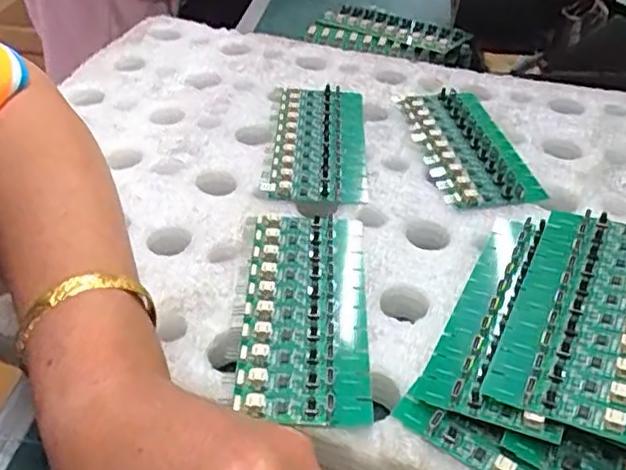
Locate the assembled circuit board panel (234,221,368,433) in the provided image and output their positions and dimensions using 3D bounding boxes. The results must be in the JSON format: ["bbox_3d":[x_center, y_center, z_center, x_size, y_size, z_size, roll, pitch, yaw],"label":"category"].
[{"bbox_3d":[-0.004,0.036,0.330,0.061,0.007,0.136,1,41,1],"label":"assembled circuit board panel"}]

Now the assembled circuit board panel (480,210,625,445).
[{"bbox_3d":[0.136,0.034,0.298,0.074,0.007,0.135,15,44,25],"label":"assembled circuit board panel"}]

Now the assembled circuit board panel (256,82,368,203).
[{"bbox_3d":[0.005,-0.066,0.447,0.063,0.008,0.132,2,41,1],"label":"assembled circuit board panel"}]

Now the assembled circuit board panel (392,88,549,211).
[{"bbox_3d":[0.107,-0.064,0.445,0.068,0.009,0.134,-5,42,-7],"label":"assembled circuit board panel"}]

